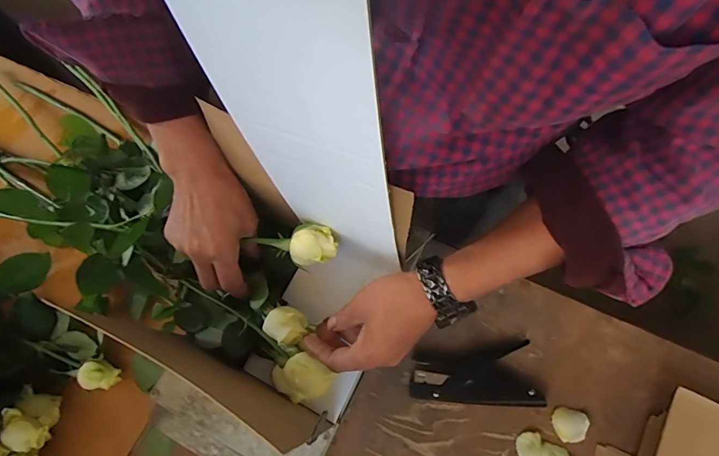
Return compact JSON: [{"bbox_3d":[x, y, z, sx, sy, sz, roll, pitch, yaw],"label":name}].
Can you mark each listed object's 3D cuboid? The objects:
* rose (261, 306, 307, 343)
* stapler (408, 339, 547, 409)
[{"bbox_3d":[-0.078,0.102,0.437,0.043,0.032,0.036,31,73,14],"label":"rose"},{"bbox_3d":[0.136,0.180,0.494,0.148,0.028,0.072,-6,68,1],"label":"stapler"}]

